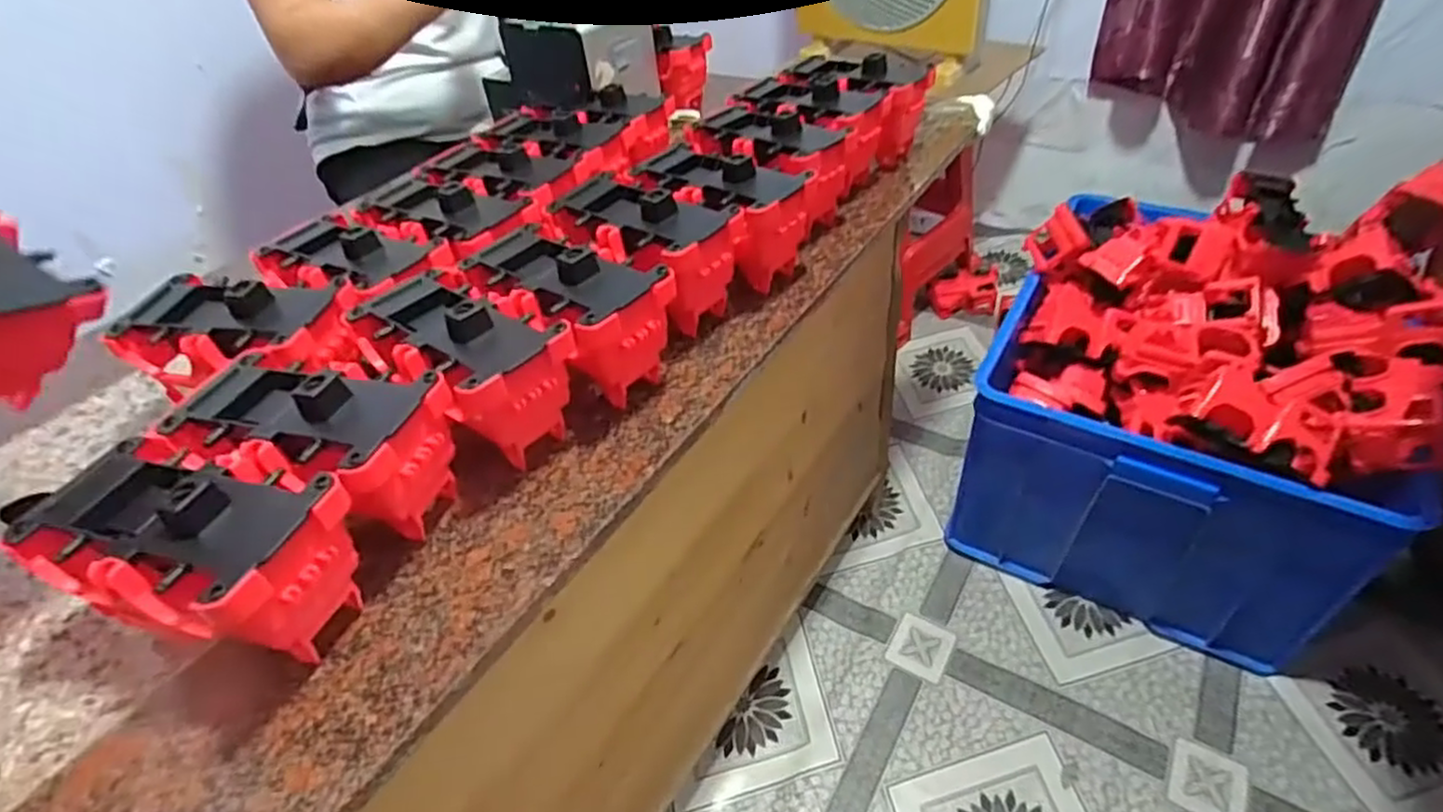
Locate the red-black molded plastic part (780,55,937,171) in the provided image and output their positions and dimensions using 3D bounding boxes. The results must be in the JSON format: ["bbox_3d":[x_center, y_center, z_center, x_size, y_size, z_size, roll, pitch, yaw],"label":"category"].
[{"bbox_3d":[0.141,-0.320,0.760,0.142,0.092,0.087,29,52,32],"label":"red-black molded plastic part"}]

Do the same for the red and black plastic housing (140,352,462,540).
[{"bbox_3d":[-0.235,0.022,0.419,0.151,0.082,0.083,9,44,15],"label":"red and black plastic housing"}]

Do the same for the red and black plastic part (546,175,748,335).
[{"bbox_3d":[-0.060,-0.126,0.562,0.148,0.085,0.087,29,52,33],"label":"red and black plastic part"}]

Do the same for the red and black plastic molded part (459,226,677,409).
[{"bbox_3d":[-0.109,-0.071,0.509,0.151,0.091,0.083,27,51,31],"label":"red and black plastic molded part"}]

